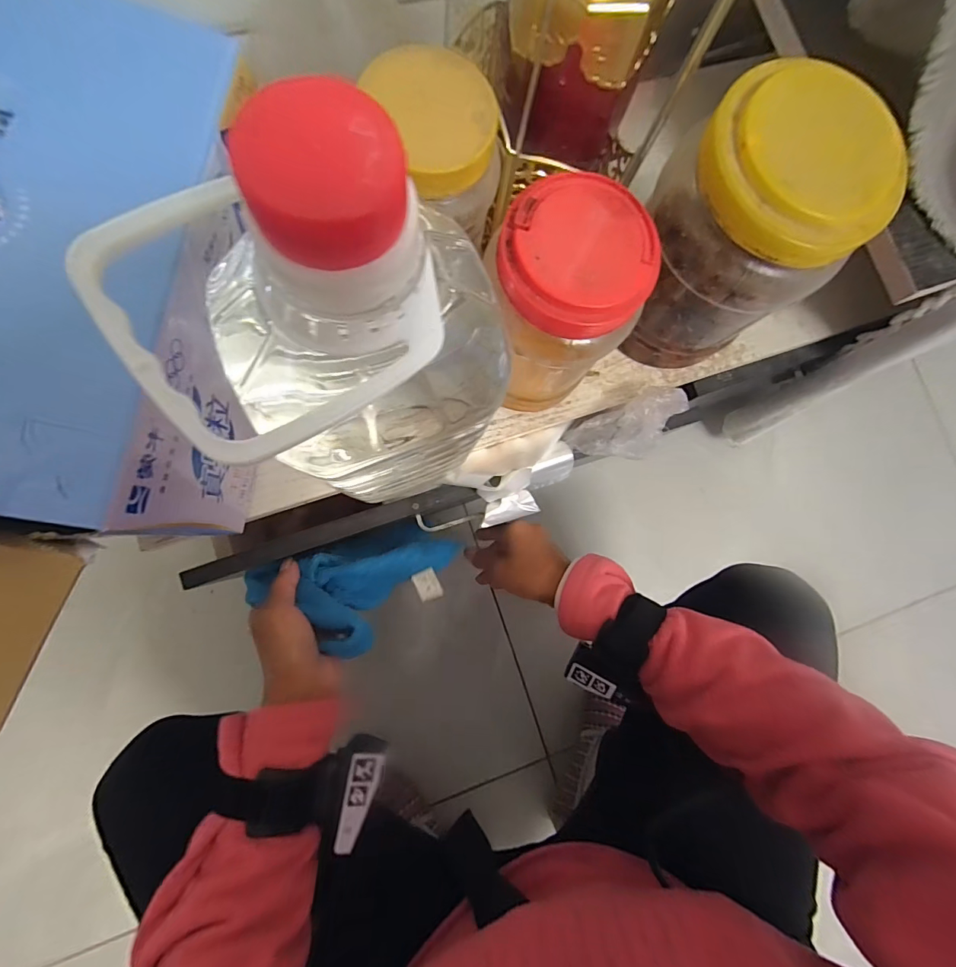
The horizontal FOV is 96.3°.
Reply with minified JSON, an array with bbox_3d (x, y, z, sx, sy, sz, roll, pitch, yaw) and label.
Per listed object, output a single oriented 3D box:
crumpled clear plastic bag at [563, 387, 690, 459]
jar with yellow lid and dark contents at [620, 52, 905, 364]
[{"bbox_3d":[0.136,-0.047,0.383,0.108,0.054,0.052,-22,86,21],"label":"crumpled clear plastic bag"},{"bbox_3d":[0.175,-0.167,0.307,0.106,0.165,0.122,-39,88,-8],"label":"jar with yellow lid and dark contents"}]

